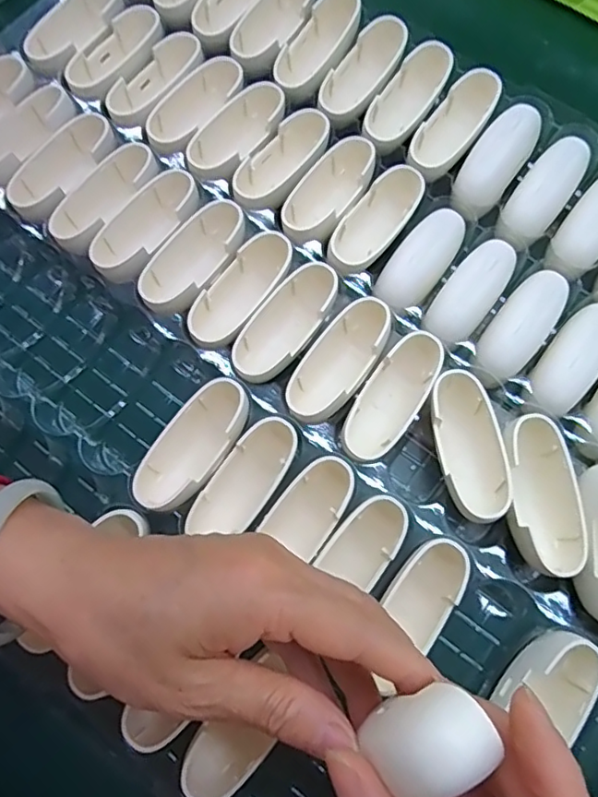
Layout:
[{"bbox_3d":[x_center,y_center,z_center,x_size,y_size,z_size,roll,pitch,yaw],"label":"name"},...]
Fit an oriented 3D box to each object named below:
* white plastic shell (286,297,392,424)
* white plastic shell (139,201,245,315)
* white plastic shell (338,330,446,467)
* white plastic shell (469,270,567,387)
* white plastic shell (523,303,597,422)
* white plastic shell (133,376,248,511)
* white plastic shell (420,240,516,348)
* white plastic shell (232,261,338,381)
[{"bbox_3d":[0.022,-0.018,0.280,0.029,0.024,0.073,37,79,10],"label":"white plastic shell"},{"bbox_3d":[-0.053,-0.070,0.297,0.031,0.024,0.069,32,78,9],"label":"white plastic shell"},{"bbox_3d":[0.044,0.000,0.272,0.026,0.021,0.069,32,78,9],"label":"white plastic shell"},{"bbox_3d":[0.111,-0.036,0.279,0.026,0.010,0.073,38,79,10],"label":"white plastic shell"},{"bbox_3d":[0.136,-0.017,0.280,0.027,0.018,0.071,36,79,10],"label":"white plastic shell"},{"bbox_3d":[-0.049,0.024,0.270,0.028,0.026,0.067,36,79,10],"label":"white plastic shell"},{"bbox_3d":[0.087,-0.055,0.284,0.025,0.012,0.063,36,79,10],"label":"white plastic shell"},{"bbox_3d":[-0.007,-0.037,0.282,0.028,0.020,0.067,39,79,11],"label":"white plastic shell"}]

